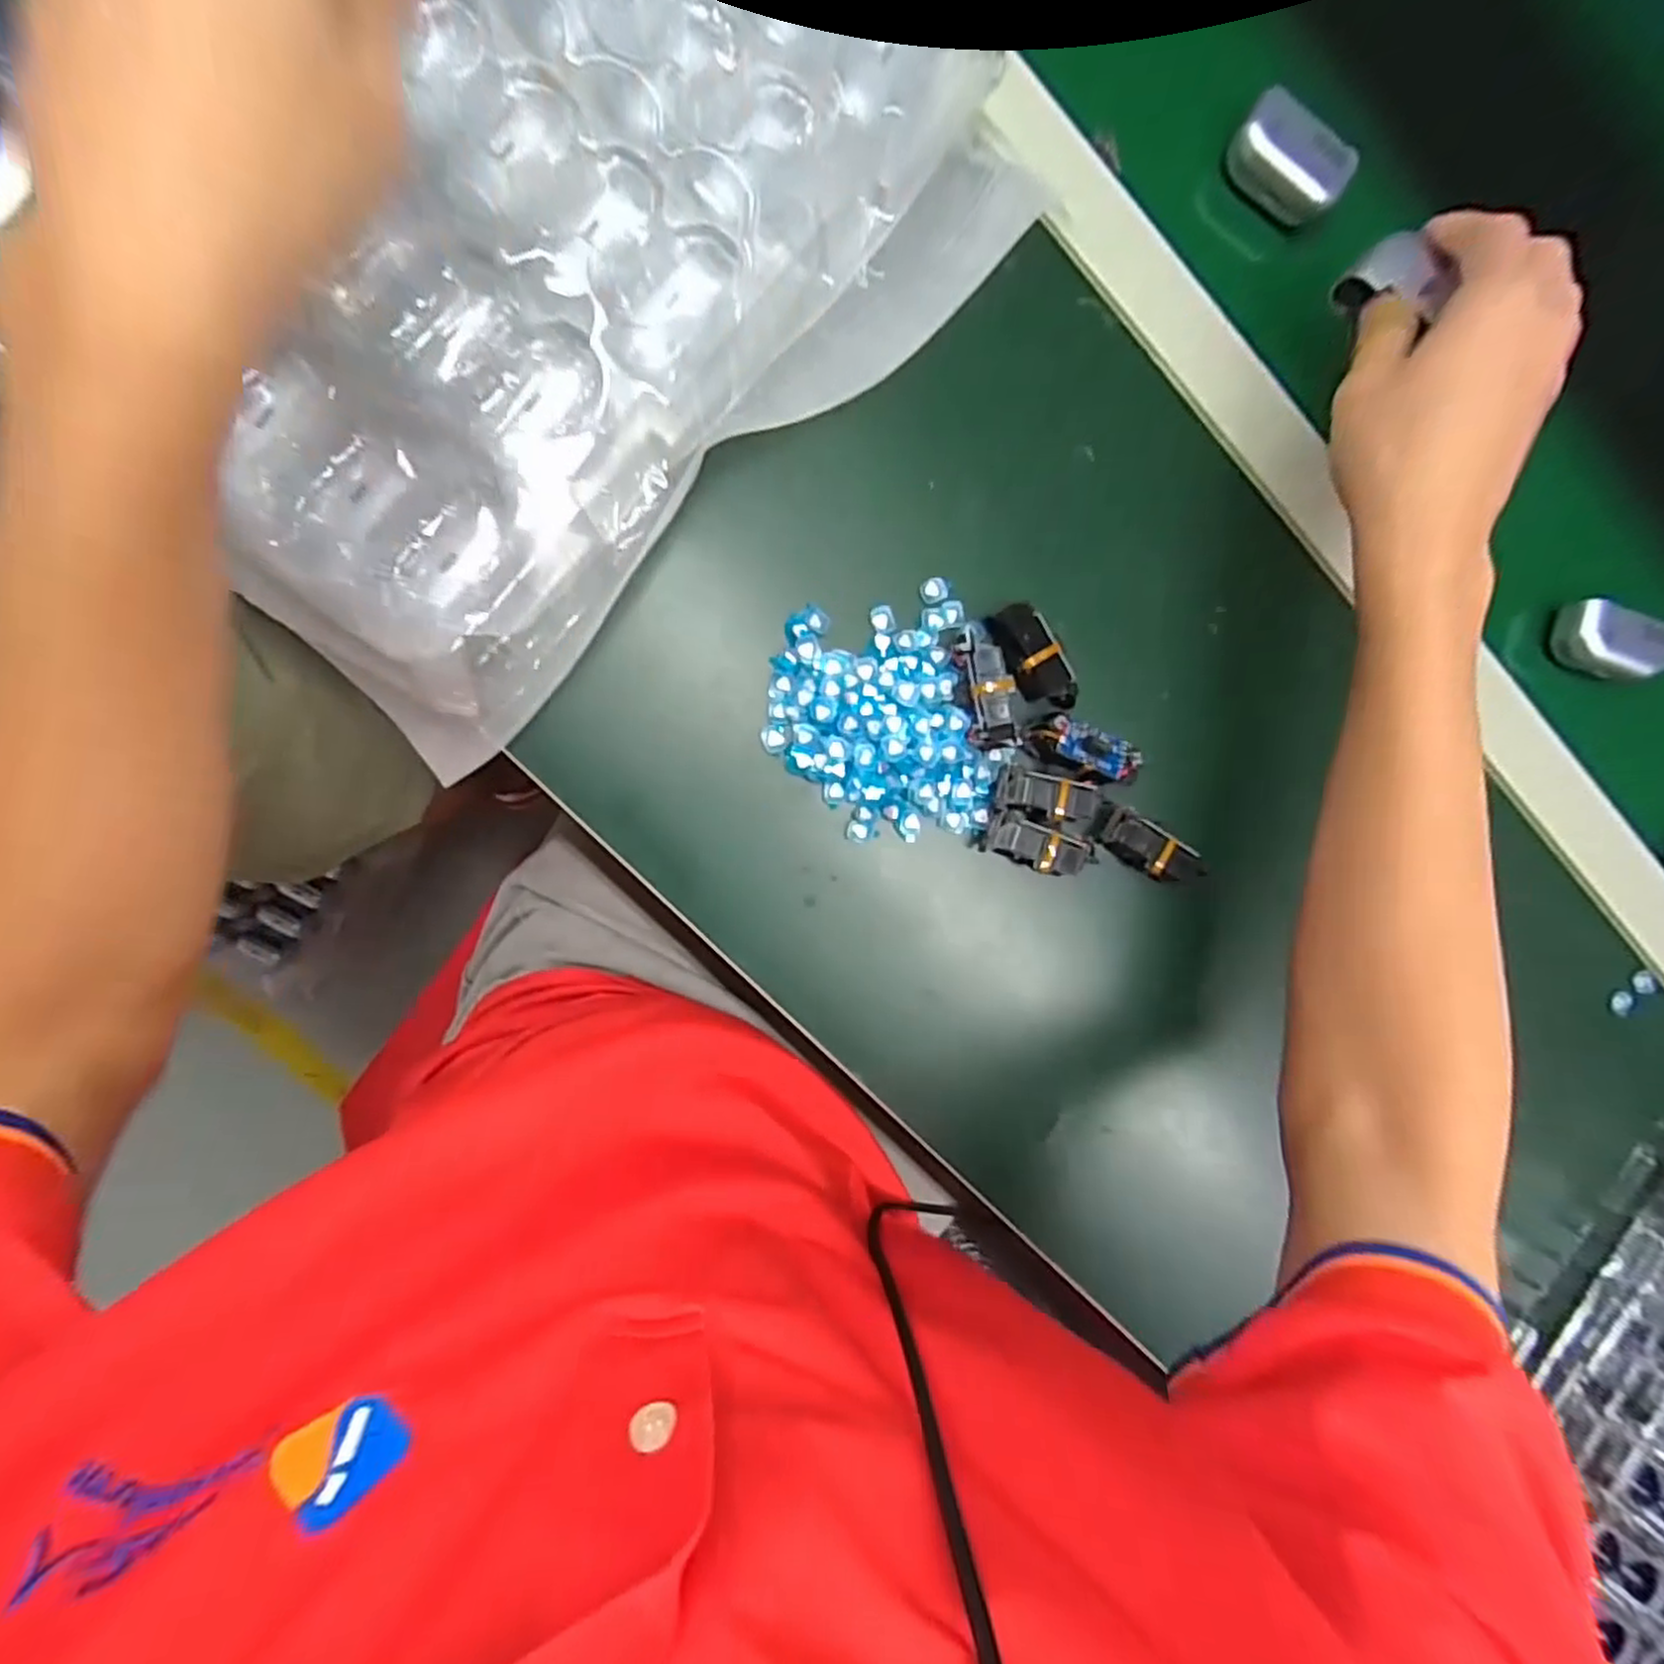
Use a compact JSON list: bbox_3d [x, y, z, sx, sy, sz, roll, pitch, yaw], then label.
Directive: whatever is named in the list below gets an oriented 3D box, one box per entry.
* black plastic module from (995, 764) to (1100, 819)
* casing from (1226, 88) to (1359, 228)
[{"bbox_3d":[0.101,-0.017,0.341,0.044,0.014,0.021,10,90,3],"label":"black plastic module"},{"bbox_3d":[0.220,-0.322,0.352,0.056,0.019,0.032,34,86,-9],"label":"casing"}]

